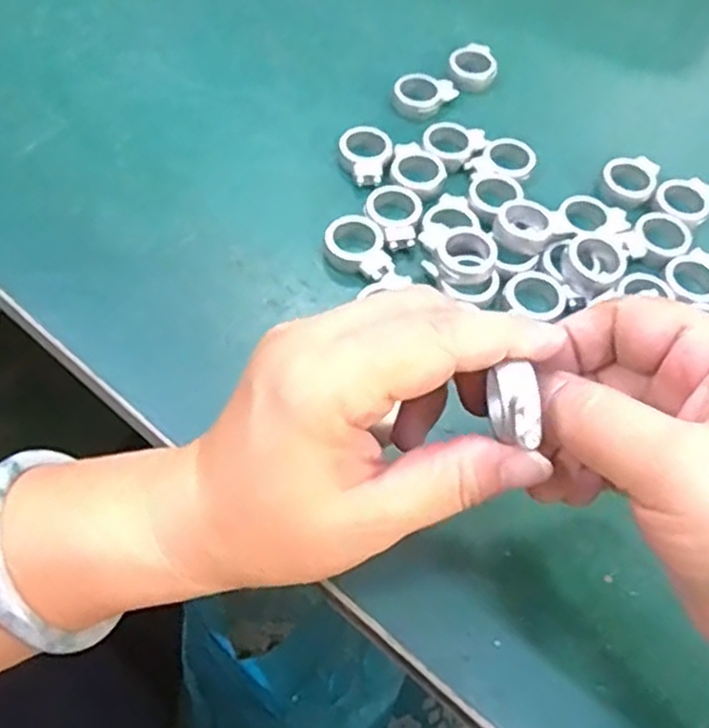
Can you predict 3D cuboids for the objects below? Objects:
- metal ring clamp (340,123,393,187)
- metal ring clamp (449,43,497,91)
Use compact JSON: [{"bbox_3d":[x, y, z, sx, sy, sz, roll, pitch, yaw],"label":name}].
[{"bbox_3d":[0.005,-0.102,0.361,0.025,0.010,0.034,5,57,1],"label":"metal ring clamp"},{"bbox_3d":[0.064,-0.163,0.408,0.024,0.010,0.028,-11,58,-10],"label":"metal ring clamp"}]

